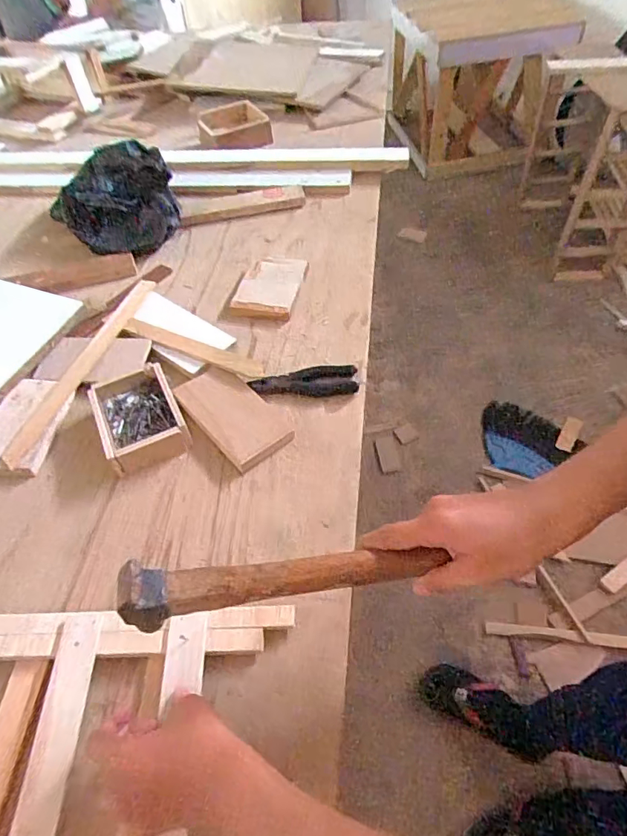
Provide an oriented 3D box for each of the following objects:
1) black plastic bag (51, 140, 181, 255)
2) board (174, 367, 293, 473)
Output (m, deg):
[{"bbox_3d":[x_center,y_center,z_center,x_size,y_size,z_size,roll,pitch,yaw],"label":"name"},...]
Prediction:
[{"bbox_3d":[-0.342,-0.394,0.910,0.185,0.108,0.221,36,63,28],"label":"black plastic bag"},{"bbox_3d":[-0.103,-0.006,0.632,0.085,0.016,0.160,-37,58,-21],"label":"board"}]

